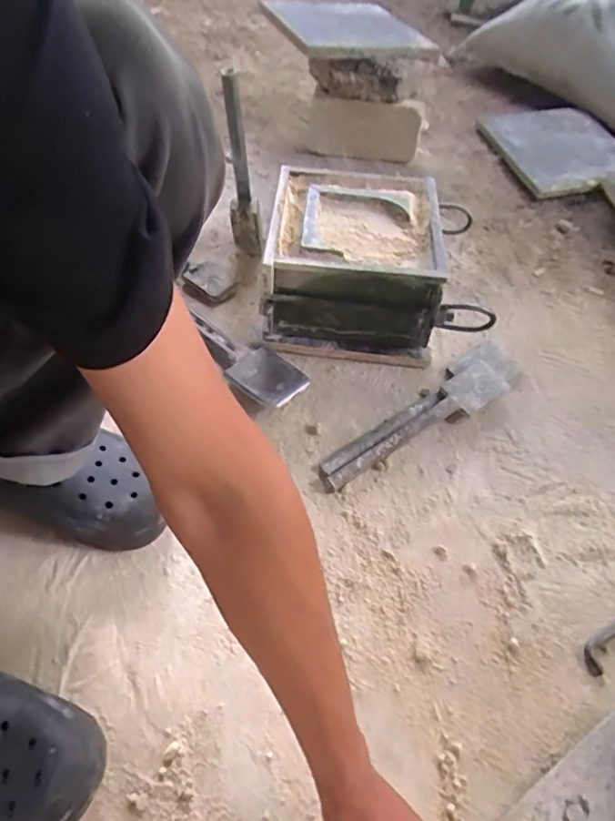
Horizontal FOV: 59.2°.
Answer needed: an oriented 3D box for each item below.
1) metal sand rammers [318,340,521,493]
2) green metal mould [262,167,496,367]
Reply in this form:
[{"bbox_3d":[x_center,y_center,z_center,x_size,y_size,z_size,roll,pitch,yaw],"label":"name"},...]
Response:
[{"bbox_3d":[0.150,0.008,0.685,0.315,0.024,0.067,-34,62,-21],"label":"metal sand rammers"},{"bbox_3d":[0.078,-0.204,0.752,0.241,0.136,0.247,6,57,-2],"label":"green metal mould"}]

